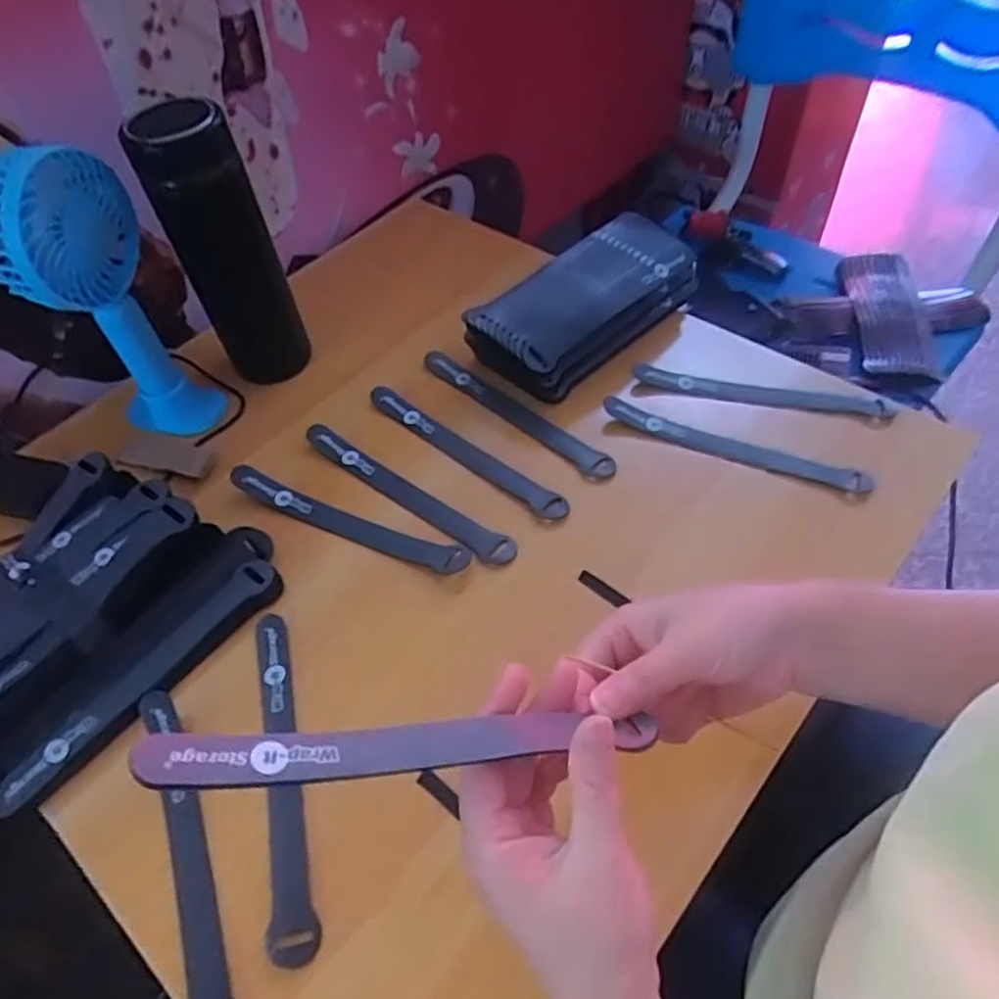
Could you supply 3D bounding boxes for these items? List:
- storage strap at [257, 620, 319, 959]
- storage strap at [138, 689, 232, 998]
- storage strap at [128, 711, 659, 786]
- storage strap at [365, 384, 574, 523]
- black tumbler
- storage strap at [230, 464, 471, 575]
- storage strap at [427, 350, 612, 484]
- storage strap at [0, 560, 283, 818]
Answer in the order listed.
[{"bbox_3d":[-0.126,0.154,0.404,0.024,0.007,0.192,-15,54,-7],"label":"storage strap"},{"bbox_3d":[-0.166,0.192,0.377,0.024,0.011,0.193,-15,55,-20],"label":"storage strap"},{"bbox_3d":[-0.029,0.095,0.272,0.197,0.011,0.019,4,50,-21],"label":"storage strap"},{"bbox_3d":[-0.029,-0.039,0.535,0.193,0.008,0.020,35,63,26],"label":"storage strap"},{"bbox_3d":[-0.209,-0.192,0.553,0.075,0.191,0.076,-22,55,-12],"label":"black tumbler"},{"bbox_3d":[-0.110,0.014,0.502,0.191,0.011,0.022,19,70,20],"label":"storage strap"},{"bbox_3d":[0.009,-0.071,0.558,0.191,0.005,0.021,36,63,26],"label":"storage strap"},{"bbox_3d":[-0.216,0.111,0.437,0.028,0.012,0.196,32,62,25],"label":"storage strap"}]

